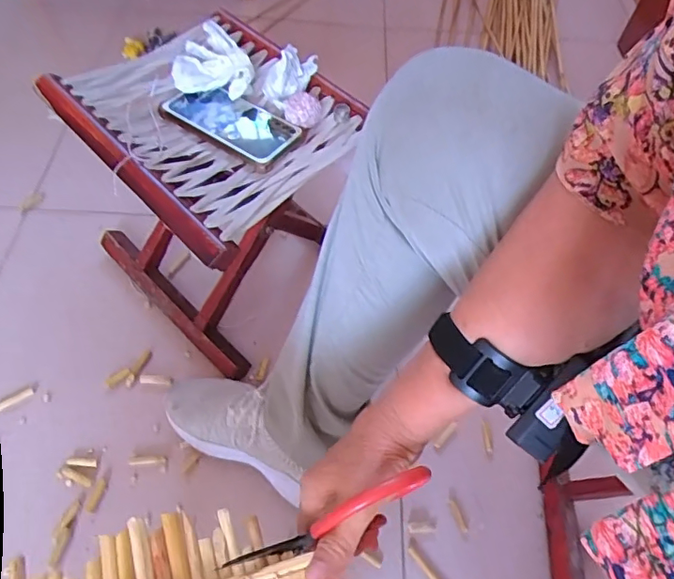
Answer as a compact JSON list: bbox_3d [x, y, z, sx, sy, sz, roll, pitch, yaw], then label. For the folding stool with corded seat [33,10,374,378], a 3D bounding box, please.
[{"bbox_3d":[-0.142,-0.127,0.690,0.308,0.299,0.325,-42,66,-19],"label":"folding stool with corded seat"}]

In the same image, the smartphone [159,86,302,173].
[{"bbox_3d":[-0.118,-0.191,0.588,0.149,0.008,0.079,31,66,19],"label":"smartphone"}]

